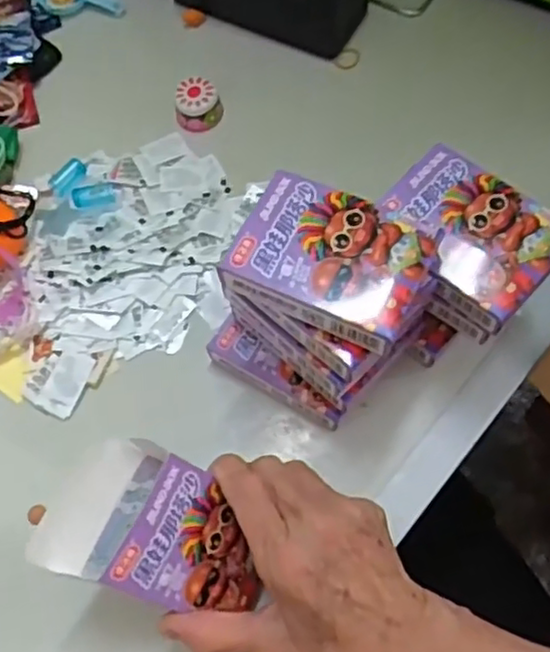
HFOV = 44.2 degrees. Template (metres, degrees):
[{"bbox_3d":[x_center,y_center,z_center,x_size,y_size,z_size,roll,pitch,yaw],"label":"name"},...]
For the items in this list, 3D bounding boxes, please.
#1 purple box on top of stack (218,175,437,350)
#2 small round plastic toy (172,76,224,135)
[{"bbox_3d":[0.028,-0.034,0.330,0.092,0.017,0.064,25,70,14],"label":"purple box on top of stack"},{"bbox_3d":[-0.056,-0.163,0.499,0.034,0.024,0.031,-1,68,2],"label":"small round plastic toy"}]

